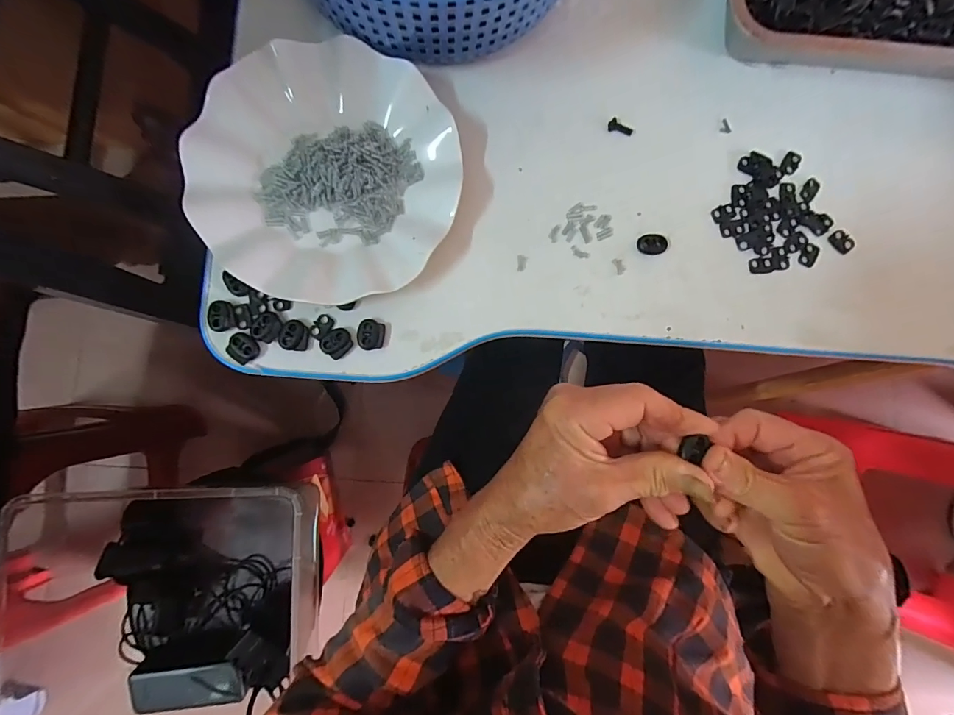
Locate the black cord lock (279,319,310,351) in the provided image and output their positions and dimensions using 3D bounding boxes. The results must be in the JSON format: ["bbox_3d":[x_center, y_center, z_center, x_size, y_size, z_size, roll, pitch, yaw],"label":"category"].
[{"bbox_3d":[-0.127,-0.015,0.303,0.019,0.007,0.021,6,85,-3],"label":"black cord lock"}]

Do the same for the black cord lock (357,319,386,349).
[{"bbox_3d":[-0.074,-0.016,0.303,0.019,0.004,0.021,7,85,-3],"label":"black cord lock"}]

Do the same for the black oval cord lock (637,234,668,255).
[{"bbox_3d":[0.129,-0.084,0.319,0.022,0.005,0.015,-3,86,-4],"label":"black oval cord lock"}]

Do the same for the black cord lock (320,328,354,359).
[{"bbox_3d":[-0.098,-0.010,0.304,0.021,0.004,0.018,-44,89,-6],"label":"black cord lock"}]

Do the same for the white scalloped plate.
[{"bbox_3d":[-0.105,-0.130,0.303,0.180,0.023,0.176,0,85,-4],"label":"white scalloped plate"}]

